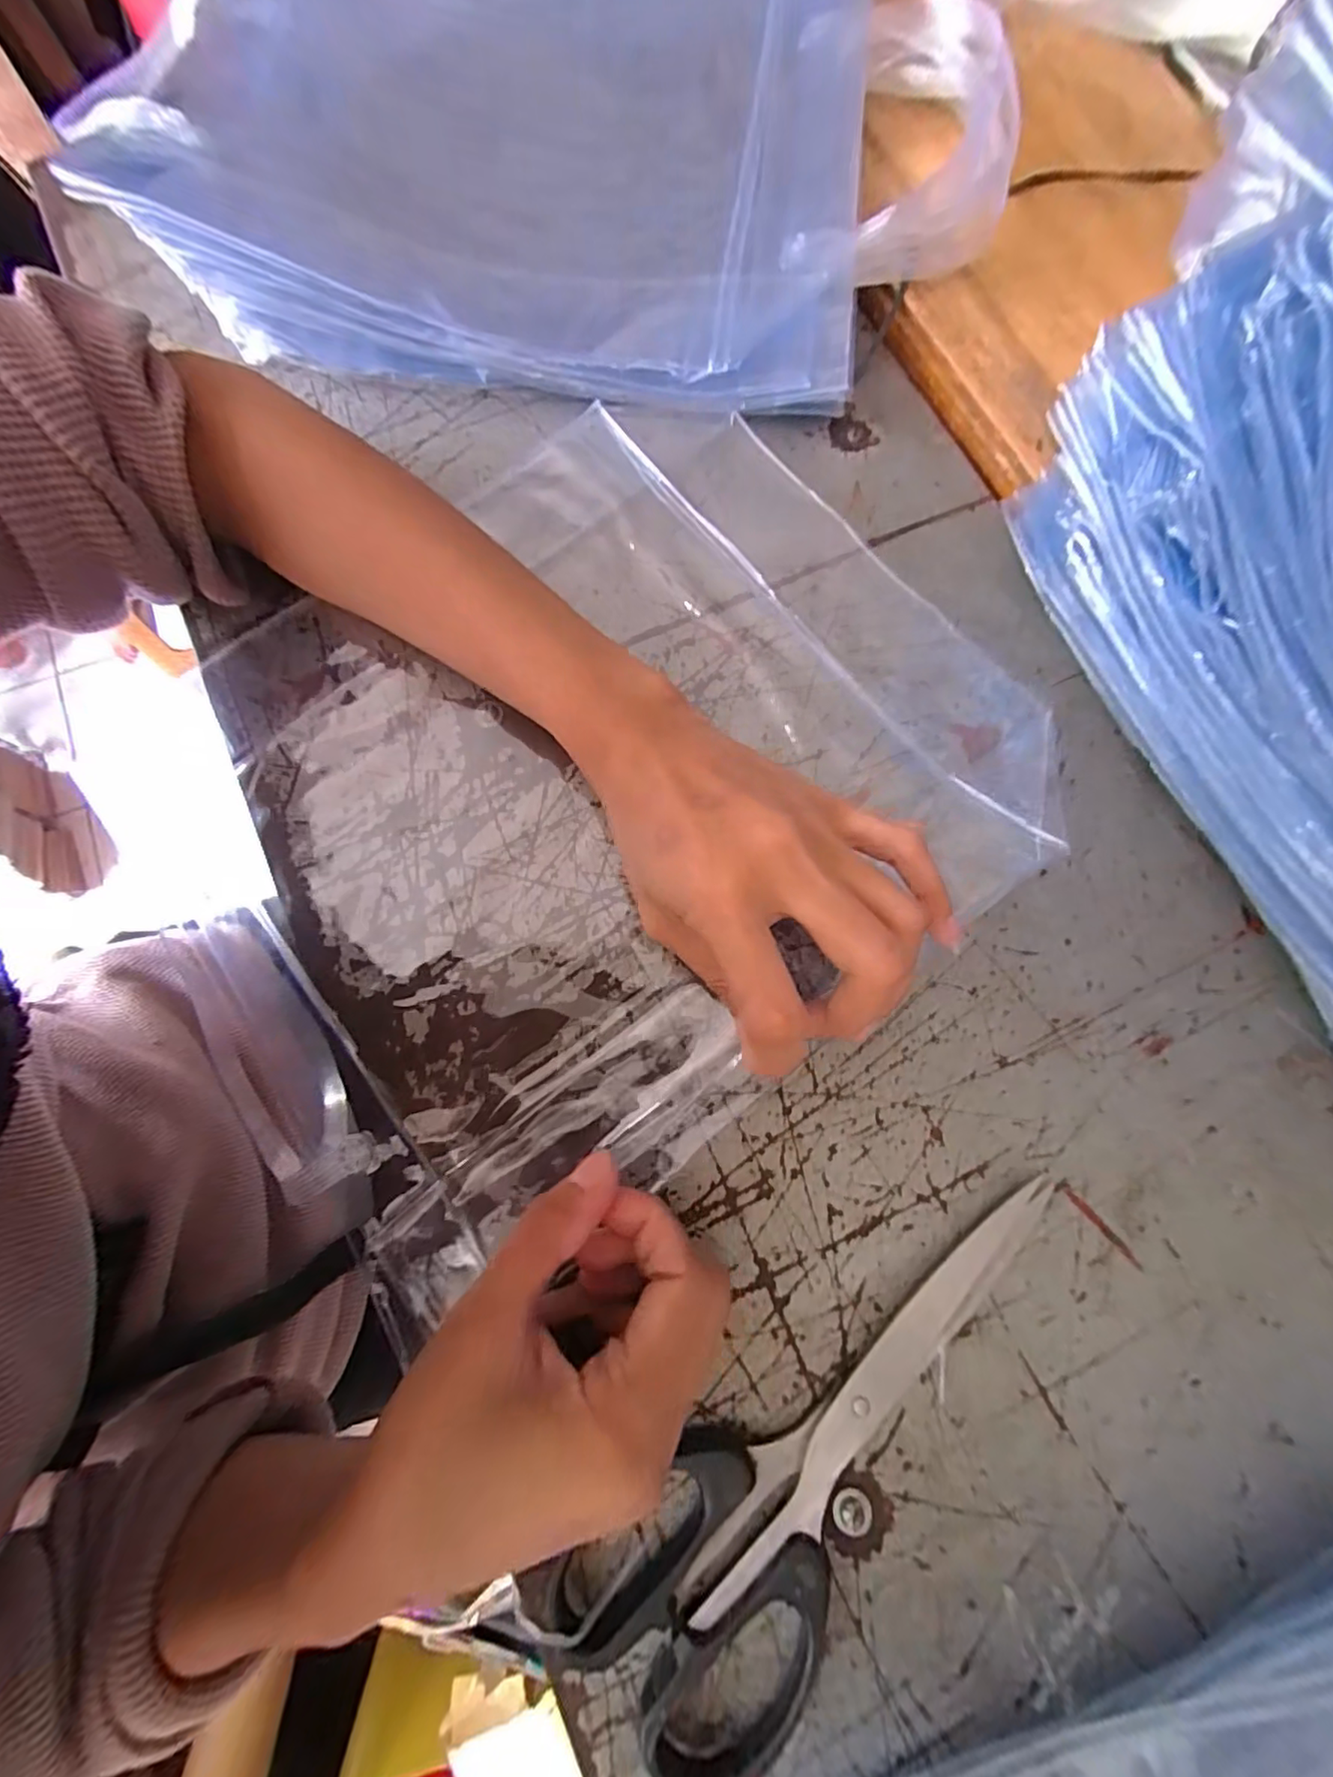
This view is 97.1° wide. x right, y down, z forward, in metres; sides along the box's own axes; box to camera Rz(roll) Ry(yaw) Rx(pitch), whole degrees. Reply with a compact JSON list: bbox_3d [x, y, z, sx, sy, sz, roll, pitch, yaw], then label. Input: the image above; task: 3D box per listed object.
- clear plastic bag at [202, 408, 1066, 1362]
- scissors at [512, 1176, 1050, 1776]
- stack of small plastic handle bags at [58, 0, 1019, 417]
[{"bbox_3d":[-0.032,-0.046,0.235,0.313,0.011,0.263,-36,80,-8],"label":"clear plastic bag"},{"bbox_3d":[0.058,0.181,0.182,0.202,0.011,0.069,-35,80,-7],"label":"scissors"},{"bbox_3d":[-0.054,-0.367,0.280,0.405,0.039,0.282,5,78,1],"label":"stack of small plastic handle bags"}]

